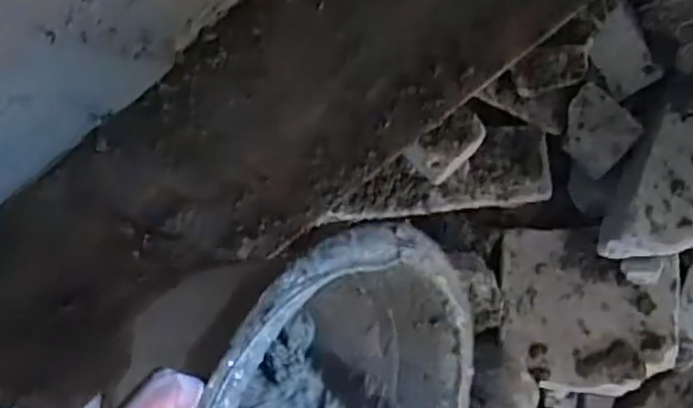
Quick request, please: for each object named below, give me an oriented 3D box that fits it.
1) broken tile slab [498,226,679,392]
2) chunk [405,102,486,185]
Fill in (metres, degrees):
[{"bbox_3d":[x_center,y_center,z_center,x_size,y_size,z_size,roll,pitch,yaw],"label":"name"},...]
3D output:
[{"bbox_3d":[0.283,0.124,0.820,0.194,0.027,0.182,0,80,12],"label":"broken tile slab"},{"bbox_3d":[0.110,-0.063,0.756,0.088,0.051,0.056,-40,94,5],"label":"chunk"}]

